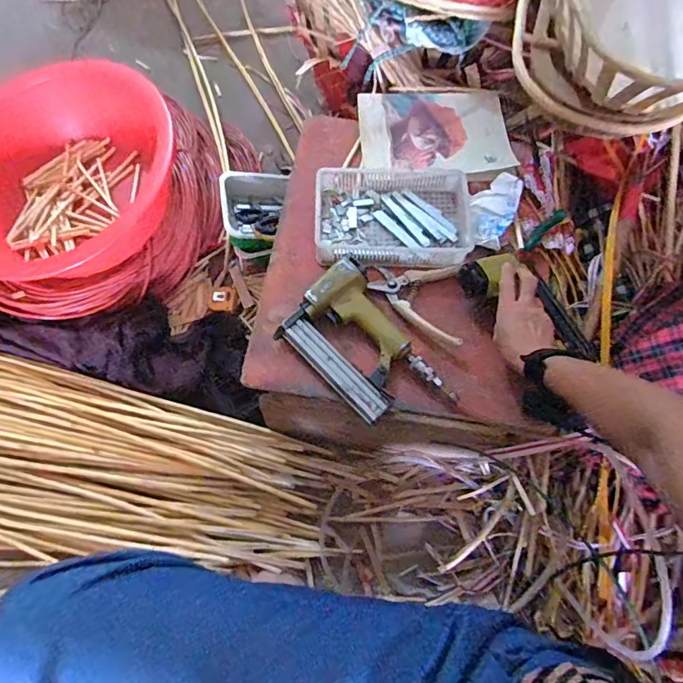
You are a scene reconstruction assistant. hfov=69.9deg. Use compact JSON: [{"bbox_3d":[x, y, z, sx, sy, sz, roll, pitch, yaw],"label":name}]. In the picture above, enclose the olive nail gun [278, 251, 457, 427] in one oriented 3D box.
[{"bbox_3d":[0.023,0.012,0.683,0.146,0.047,0.236,-31,73,-13],"label":"olive nail gun"}]

